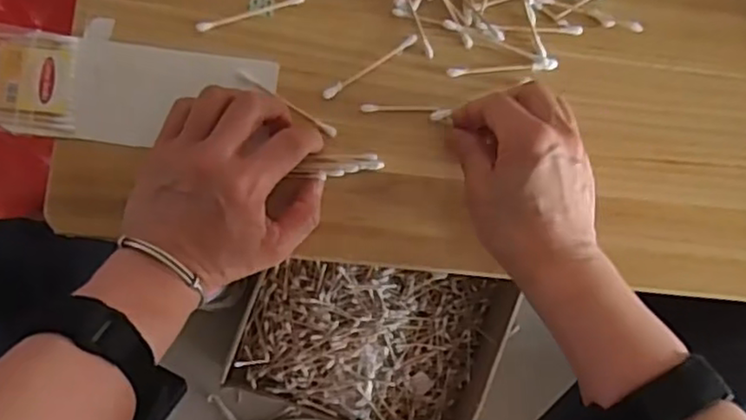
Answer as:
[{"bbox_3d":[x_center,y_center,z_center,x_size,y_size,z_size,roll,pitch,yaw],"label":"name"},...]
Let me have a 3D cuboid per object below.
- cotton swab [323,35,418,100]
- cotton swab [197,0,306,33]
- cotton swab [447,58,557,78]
[{"bbox_3d":[-0.001,-0.094,0.447,0.073,0.004,0.007,-33,87,-9],"label":"cotton swab"},{"bbox_3d":[-0.079,-0.129,0.445,0.073,0.004,0.007,-18,85,-8],"label":"cotton swab"},{"bbox_3d":[0.087,-0.094,0.452,0.074,0.004,0.007,-6,83,-7],"label":"cotton swab"}]

